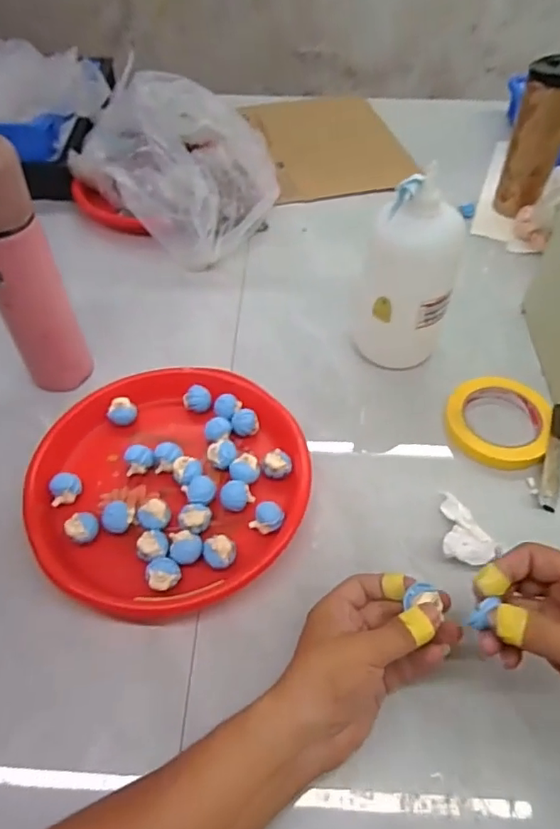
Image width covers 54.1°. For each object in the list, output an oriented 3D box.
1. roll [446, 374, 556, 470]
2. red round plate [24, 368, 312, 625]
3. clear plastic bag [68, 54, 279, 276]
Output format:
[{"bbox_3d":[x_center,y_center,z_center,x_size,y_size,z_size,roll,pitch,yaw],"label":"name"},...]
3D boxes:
[{"bbox_3d":[0.226,0.002,0.567,0.101,0.015,0.114,14,53,11],"label":"roll"},{"bbox_3d":[-0.099,0.060,0.513,0.245,0.037,0.244,0,52,0],"label":"red round plate"},{"bbox_3d":[-0.151,-0.353,0.737,0.174,0.191,0.290,-37,59,-21],"label":"clear plastic bag"}]

